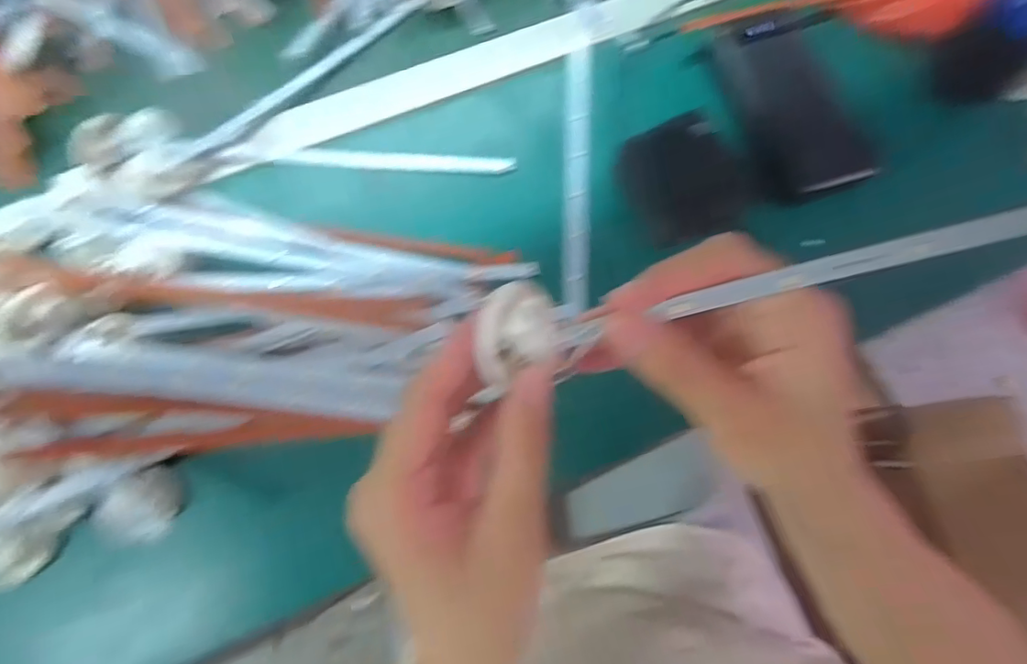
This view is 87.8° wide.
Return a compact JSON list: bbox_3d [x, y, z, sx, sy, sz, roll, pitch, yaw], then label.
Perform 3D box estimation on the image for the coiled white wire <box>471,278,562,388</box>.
[{"bbox_3d":[0.001,-0.001,0.184,0.029,0.007,0.033,-14,75,-5],"label":"coiled white wire"}]

